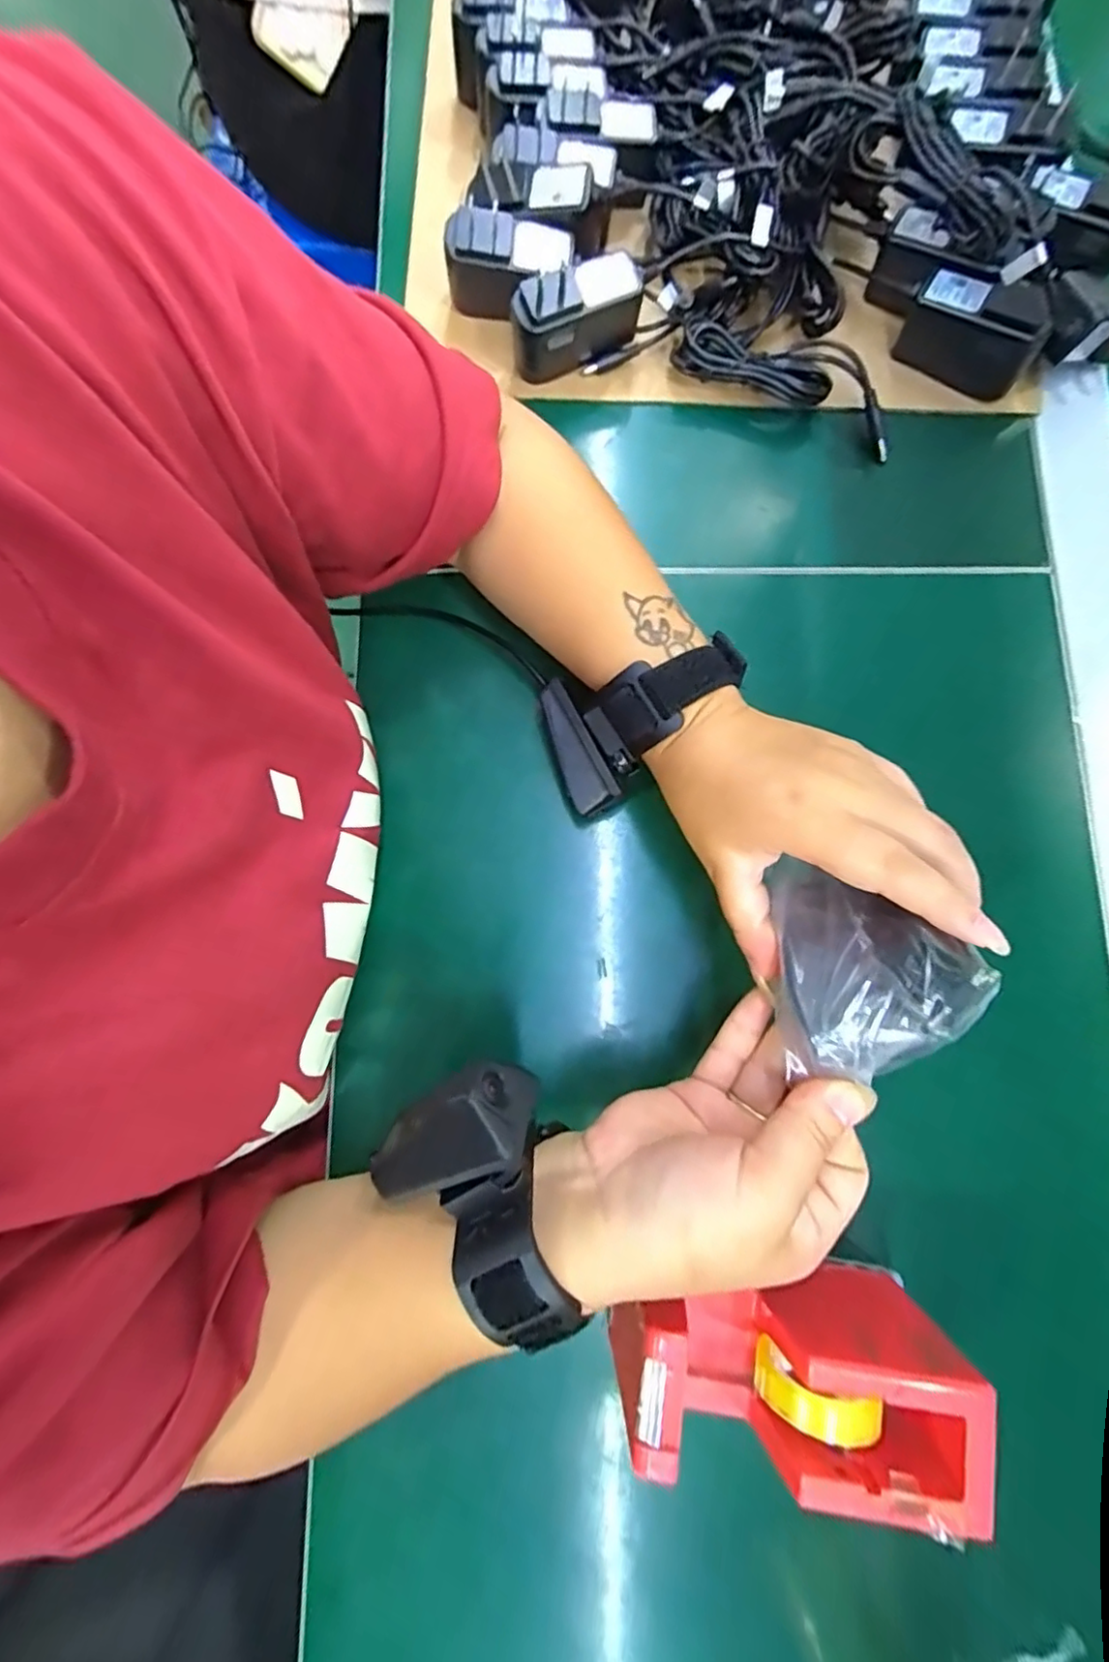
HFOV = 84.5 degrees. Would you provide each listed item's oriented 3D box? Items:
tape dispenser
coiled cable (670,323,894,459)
[{"bbox_3d":[0.089,0.213,0.247,0.130,0.070,0.055,9,80,1],"label":"tape dispenser"},{"bbox_3d":[0.139,-0.265,0.359,0.134,0.028,0.037,24,81,4],"label":"coiled cable"}]

